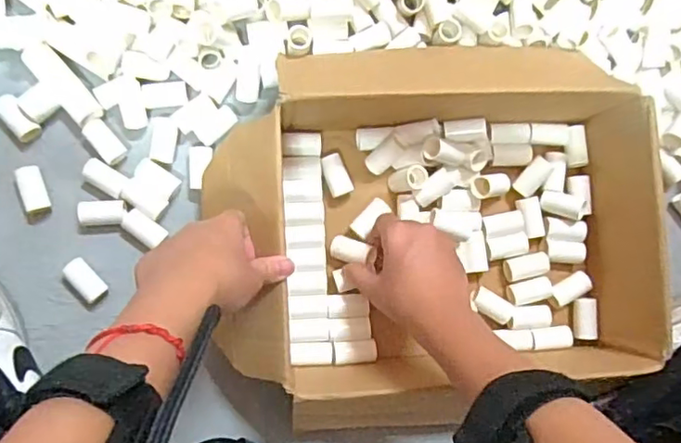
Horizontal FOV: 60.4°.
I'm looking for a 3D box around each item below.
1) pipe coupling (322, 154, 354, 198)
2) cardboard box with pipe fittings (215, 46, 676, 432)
[{"bbox_3d":[-0.003,-0.039,0.495,0.020,0.014,0.035,-20,88,-8],"label":"pipe coupling"},{"bbox_3d":[0.073,0.004,0.459,0.318,0.094,0.294,-2,90,-6],"label":"cardboard box with pipe fittings"}]

